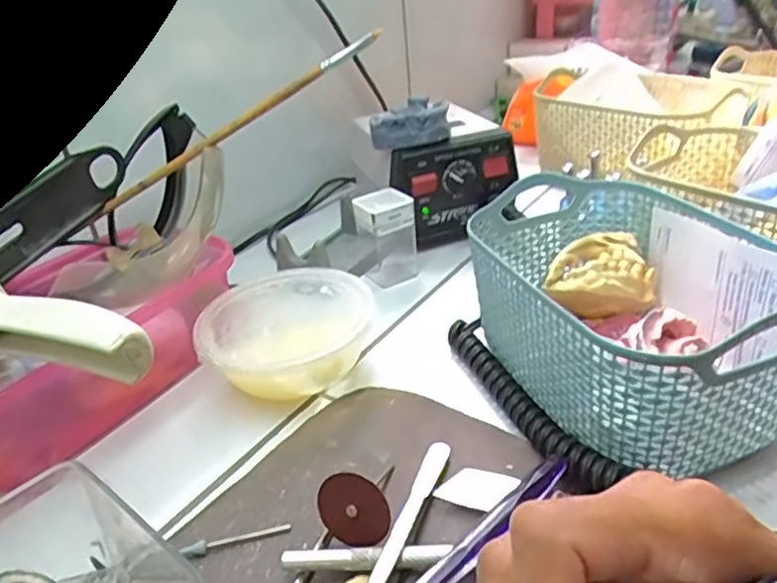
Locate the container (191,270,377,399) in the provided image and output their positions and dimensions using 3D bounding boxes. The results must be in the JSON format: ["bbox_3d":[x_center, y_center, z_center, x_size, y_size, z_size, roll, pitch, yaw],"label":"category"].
[{"bbox_3d":[-0.059,0.029,0.379,0.101,0.039,0.105,-5,30,3],"label":"container"}]

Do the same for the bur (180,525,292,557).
[{"bbox_3d":[-0.067,0.108,0.281,0.046,0.005,0.008,-13,32,-14],"label":"bur"}]

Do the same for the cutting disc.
[{"bbox_3d":[-0.015,0.092,0.272,0.033,0.030,0.004,-4,-1,24],"label":"cutting disc"}]

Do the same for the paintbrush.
[{"bbox_3d":[-0.088,-0.104,0.387,0.196,0.008,0.013,-32,33,1],"label":"paintbrush"}]

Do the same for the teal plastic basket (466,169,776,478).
[{"bbox_3d":[0.125,0.012,0.334,0.126,0.084,0.169,-13,30,-11],"label":"teal plastic basket"}]

